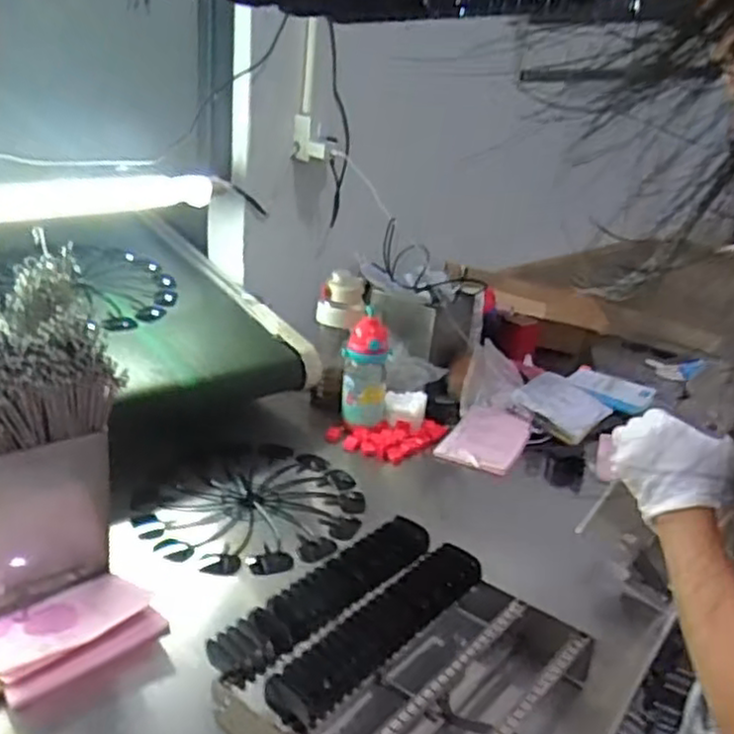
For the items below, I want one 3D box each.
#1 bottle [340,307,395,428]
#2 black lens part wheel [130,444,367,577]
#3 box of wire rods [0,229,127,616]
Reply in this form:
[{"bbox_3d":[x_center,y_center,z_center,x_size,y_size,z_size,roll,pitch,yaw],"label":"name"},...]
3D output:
[{"bbox_3d":[-0.001,0.001,1.290,0.077,0.187,0.066,4,23,-6],"label":"bottle"},{"bbox_3d":[-0.160,0.203,1.083,0.331,0.040,0.283,-13,30,-37],"label":"black lens part wheel"},{"bbox_3d":[-0.398,0.090,0.827,0.200,0.352,0.203,-8,27,-28],"label":"box of wire rods"}]

